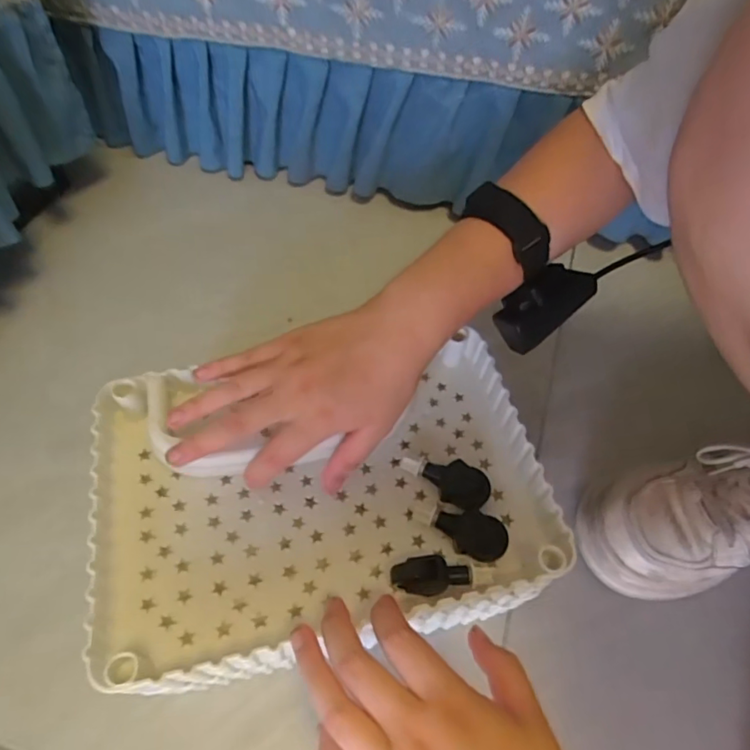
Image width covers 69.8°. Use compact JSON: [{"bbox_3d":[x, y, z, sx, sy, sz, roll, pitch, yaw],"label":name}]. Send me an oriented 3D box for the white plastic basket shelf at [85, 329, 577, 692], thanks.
[{"bbox_3d":[-0.035,0.073,0.361,0.286,0.034,0.195,-8,58,-10],"label":"white plastic basket shelf"}]

